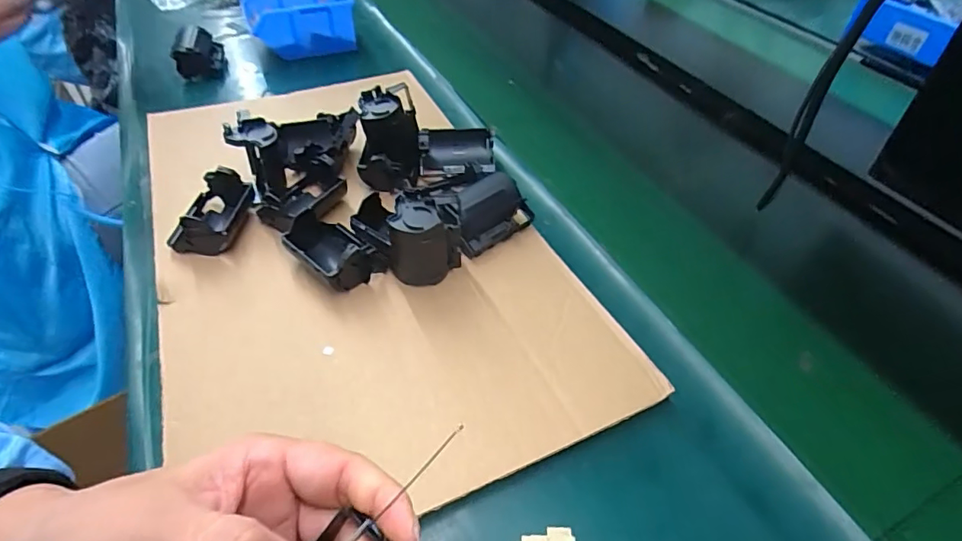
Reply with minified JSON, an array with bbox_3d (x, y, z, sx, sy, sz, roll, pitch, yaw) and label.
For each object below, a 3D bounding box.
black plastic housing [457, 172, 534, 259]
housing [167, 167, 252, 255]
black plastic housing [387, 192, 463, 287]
[{"bbox_3d":[0.007,-0.050,0.431,0.077,0.042,0.045,-27,53,-27],"label":"black plastic housing"},{"bbox_3d":[-0.224,-0.049,0.425,0.055,0.038,0.066,0,46,-4],"label":"housing"},{"bbox_3d":[-0.042,-0.021,0.389,0.051,0.066,0.039,1,46,-3],"label":"black plastic housing"}]

